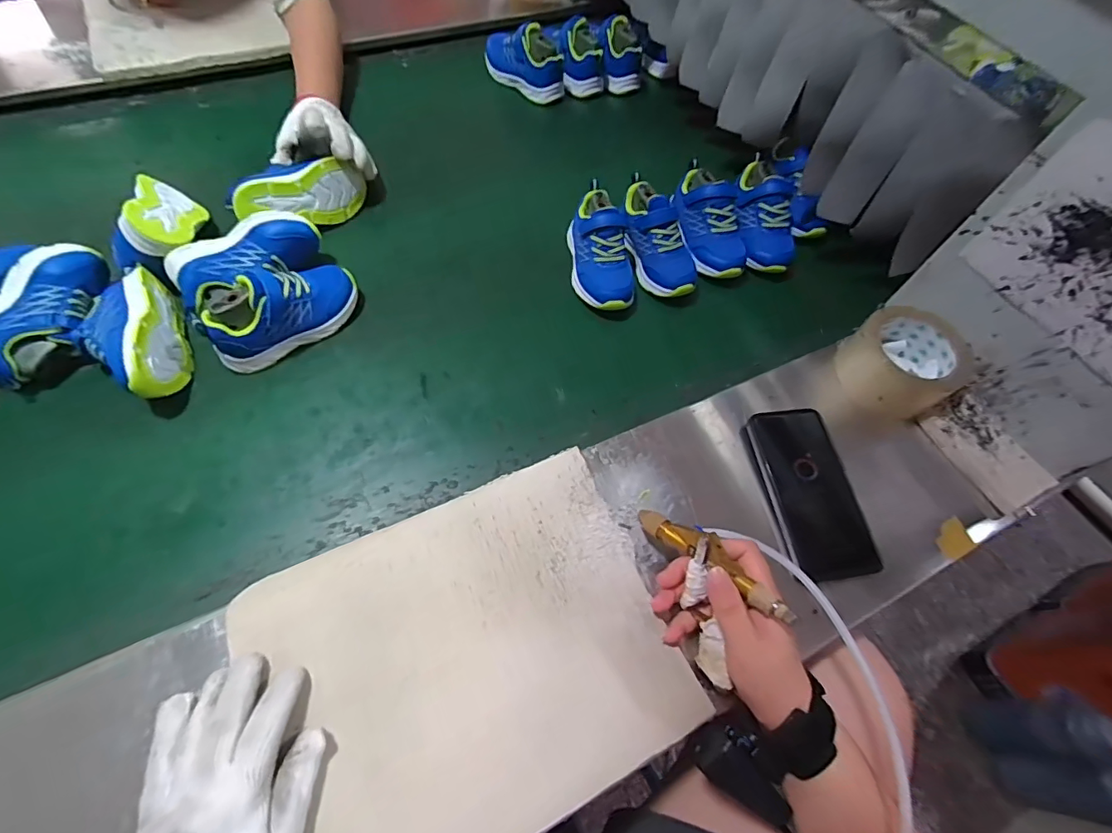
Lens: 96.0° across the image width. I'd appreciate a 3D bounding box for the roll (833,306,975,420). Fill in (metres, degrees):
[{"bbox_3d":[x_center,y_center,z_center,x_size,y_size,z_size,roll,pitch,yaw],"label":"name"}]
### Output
[{"bbox_3d":[0.375,-0.062,0.537,0.097,0.072,0.105,3,62,-5],"label":"roll"}]

